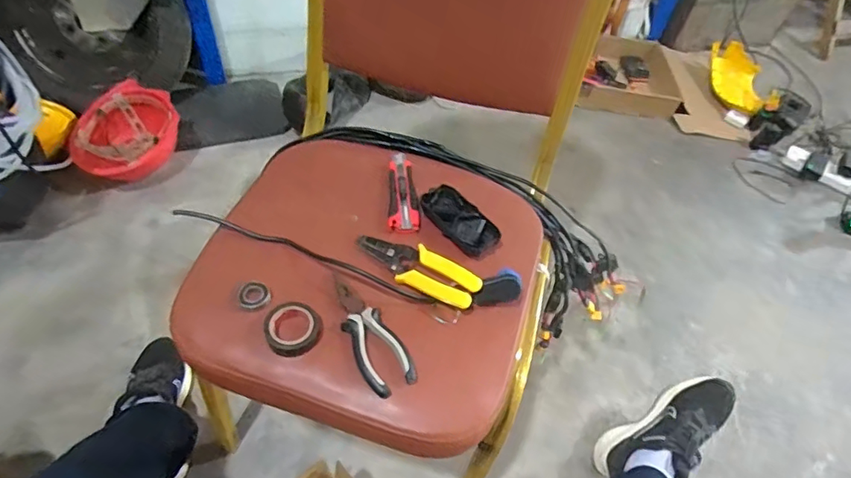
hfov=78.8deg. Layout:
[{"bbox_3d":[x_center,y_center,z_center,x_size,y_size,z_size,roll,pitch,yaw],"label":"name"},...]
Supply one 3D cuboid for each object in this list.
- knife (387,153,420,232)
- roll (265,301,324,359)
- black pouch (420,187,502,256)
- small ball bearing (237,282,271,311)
[{"bbox_3d":[-0.030,-0.068,0.686,0.038,0.014,0.137,0,53,-6],"label":"knife"},{"bbox_3d":[-0.138,0.093,0.540,0.055,0.012,0.060,3,53,-4],"label":"roll"},{"bbox_3d":[0.041,-0.024,0.656,0.053,0.019,0.105,-35,64,-28],"label":"black pouch"},{"bbox_3d":[-0.186,0.062,0.563,0.033,0.010,0.029,-14,56,-17],"label":"small ball bearing"}]

